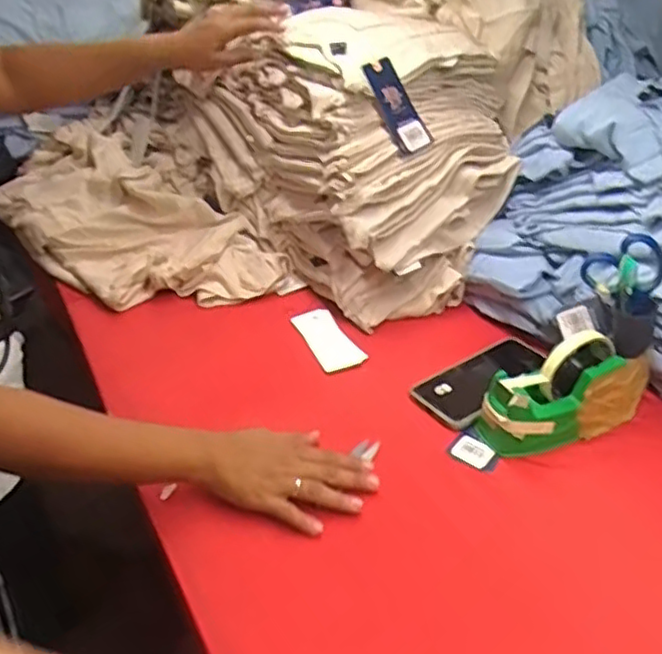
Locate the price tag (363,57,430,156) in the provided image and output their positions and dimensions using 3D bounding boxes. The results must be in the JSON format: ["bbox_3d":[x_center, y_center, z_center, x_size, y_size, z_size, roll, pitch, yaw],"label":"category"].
[{"bbox_3d":[0.081,-0.273,0.838,0.043,0.119,0.010,-29,7,-13],"label":"price tag"}]

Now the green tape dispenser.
[{"bbox_3d":[0.248,0.061,0.685,0.187,0.097,0.058,-12,36,-20],"label":"green tape dispenser"}]

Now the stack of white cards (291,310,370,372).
[{"bbox_3d":[-0.005,0.015,0.841,0.058,0.008,0.122,-7,30,-21],"label":"stack of white cards"}]

